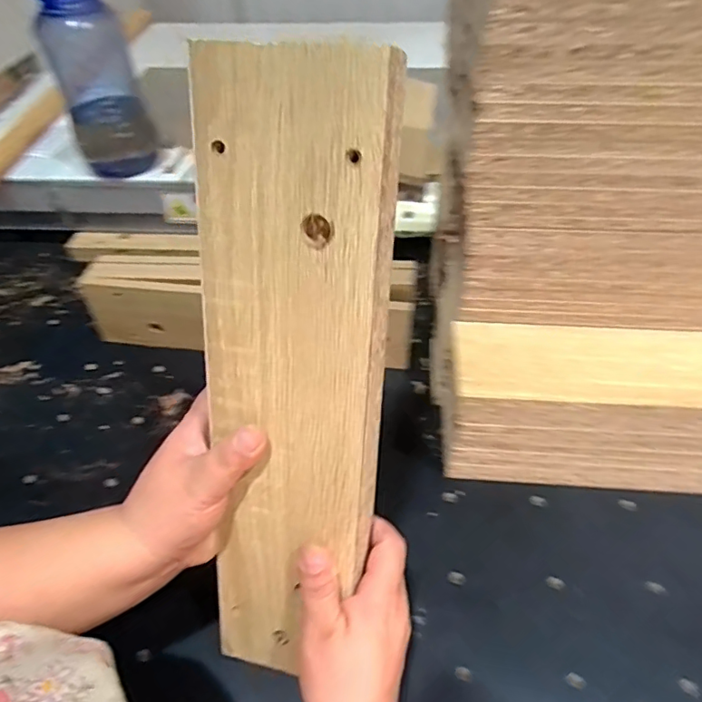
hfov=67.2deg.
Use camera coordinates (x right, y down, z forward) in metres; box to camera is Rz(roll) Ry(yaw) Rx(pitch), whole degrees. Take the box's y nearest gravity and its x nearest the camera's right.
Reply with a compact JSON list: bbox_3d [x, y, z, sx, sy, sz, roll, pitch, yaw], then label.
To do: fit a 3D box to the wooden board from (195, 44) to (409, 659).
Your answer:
[{"bbox_3d":[-0.034,0.037,0.299,0.097,0.362,0.024,11,23,12],"label":"wooden board"}]

